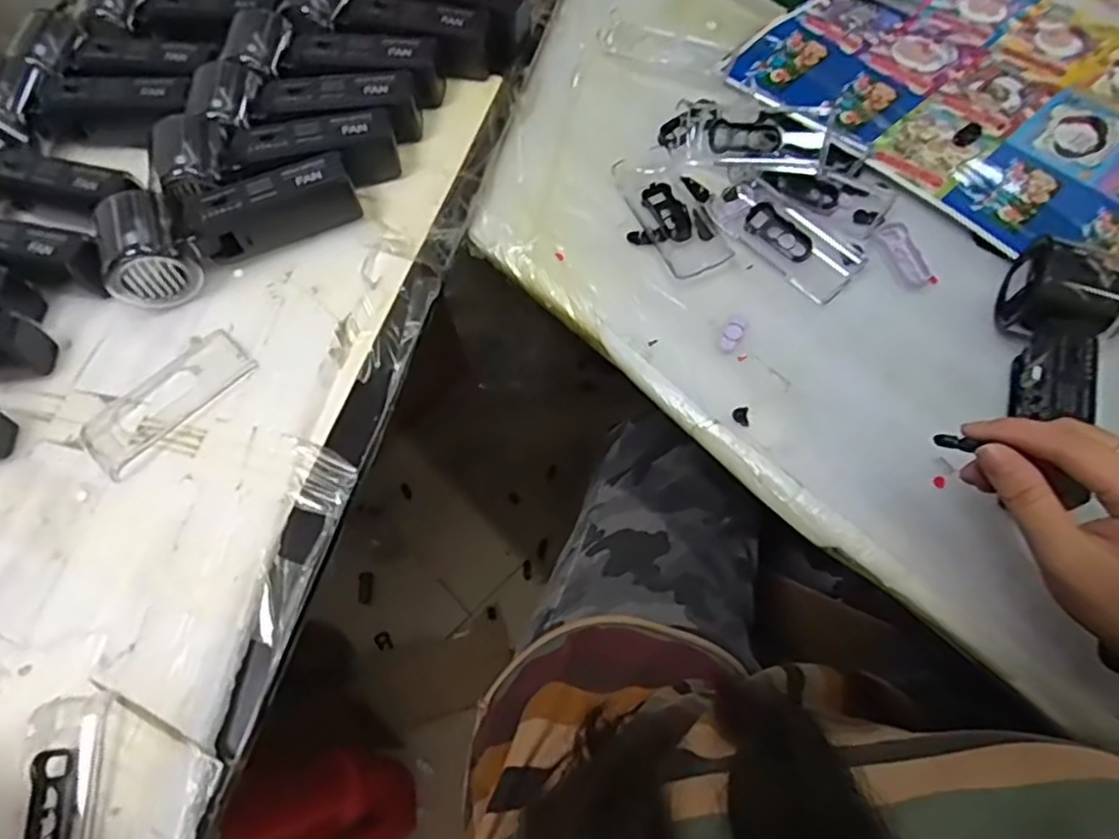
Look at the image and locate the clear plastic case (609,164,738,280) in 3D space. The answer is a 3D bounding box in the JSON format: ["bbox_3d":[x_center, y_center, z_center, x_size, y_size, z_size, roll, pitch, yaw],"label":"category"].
[{"bbox_3d":[0.081,-0.143,0.476,0.046,0.015,0.105,-21,67,-8],"label":"clear plastic case"}]

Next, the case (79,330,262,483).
[{"bbox_3d":[-0.246,-0.014,0.427,0.044,0.006,0.105,41,73,18],"label":"case"}]

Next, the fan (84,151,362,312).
[{"bbox_3d":[-0.216,-0.131,0.456,0.160,0.047,0.061,-21,67,-8],"label":"fan"}]

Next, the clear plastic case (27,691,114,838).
[{"bbox_3d":[-0.245,0.188,0.332,0.039,0.012,0.101,-5,66,-1],"label":"clear plastic case"}]

